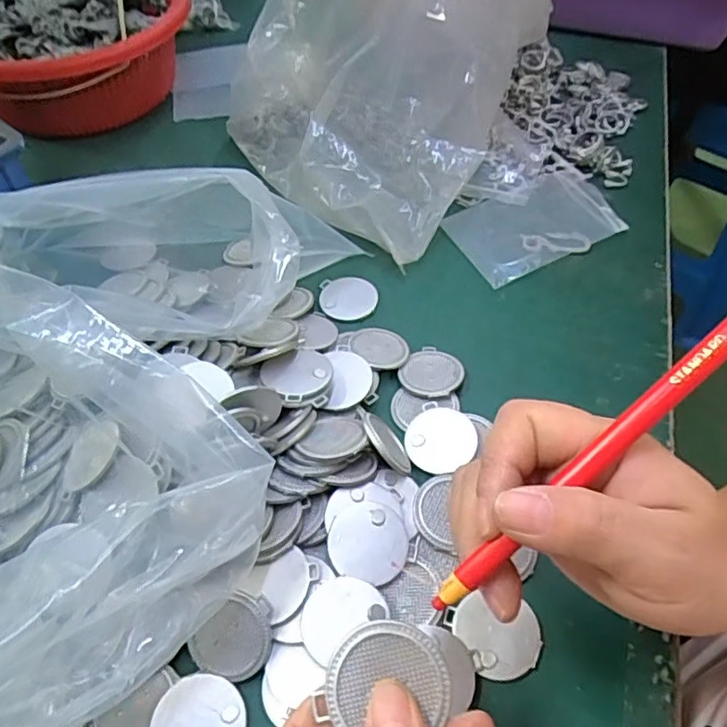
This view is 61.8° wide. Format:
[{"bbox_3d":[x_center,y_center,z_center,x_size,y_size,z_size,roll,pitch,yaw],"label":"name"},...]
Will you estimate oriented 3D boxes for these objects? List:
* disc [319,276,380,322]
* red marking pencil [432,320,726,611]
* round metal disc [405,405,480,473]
[{"bbox_3d":[-0.010,-0.047,0.433,0.040,0.004,0.039,0,53,1],"label":"disc"},{"bbox_3d":[0.081,0.023,0.193,0.161,0.005,0.009,-44,60,5],"label":"red marking pencil"},{"bbox_3d":[0.045,0.045,0.353,0.039,0.010,0.039,0,53,1],"label":"round metal disc"}]

